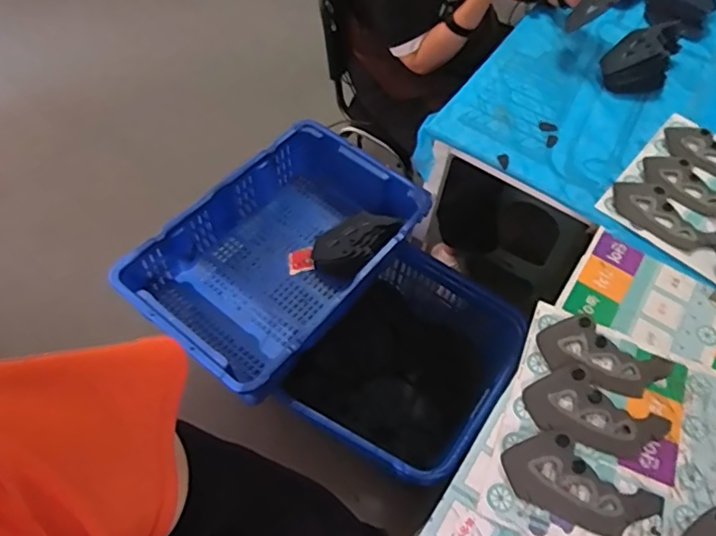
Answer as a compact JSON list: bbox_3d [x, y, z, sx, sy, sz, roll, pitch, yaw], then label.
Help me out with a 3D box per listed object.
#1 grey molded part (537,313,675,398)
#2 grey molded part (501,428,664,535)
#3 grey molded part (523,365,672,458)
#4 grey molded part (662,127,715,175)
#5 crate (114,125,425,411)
[{"bbox_3d":[0.423,0.147,0.974,0.225,0.013,0.125,16,58,6],"label":"grey molded part"},{"bbox_3d":[0.329,0.328,0.849,0.219,0.014,0.124,33,61,16],"label":"grey molded part"},{"bbox_3d":[0.379,0.235,0.911,0.211,0.009,0.117,31,61,14],"label":"grey molded part"},{"bbox_3d":[0.779,-0.247,1.237,0.228,0.016,0.103,28,60,12],"label":"grey molded part"},{"bbox_3d":[-0.178,-0.031,1.384,0.436,0.191,0.651,37,62,17],"label":"crate"}]

